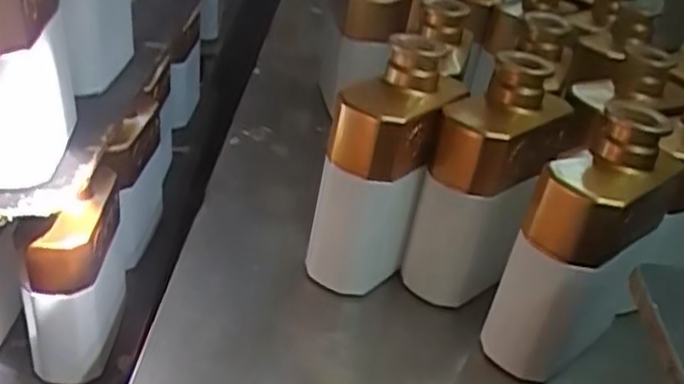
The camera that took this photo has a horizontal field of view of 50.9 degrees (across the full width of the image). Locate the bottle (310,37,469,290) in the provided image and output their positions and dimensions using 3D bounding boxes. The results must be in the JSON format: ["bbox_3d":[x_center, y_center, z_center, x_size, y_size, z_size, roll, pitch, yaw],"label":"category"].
[{"bbox_3d":[0.024,-0.008,0.439,0.068,0.174,0.065,15,33,11],"label":"bottle"}]

